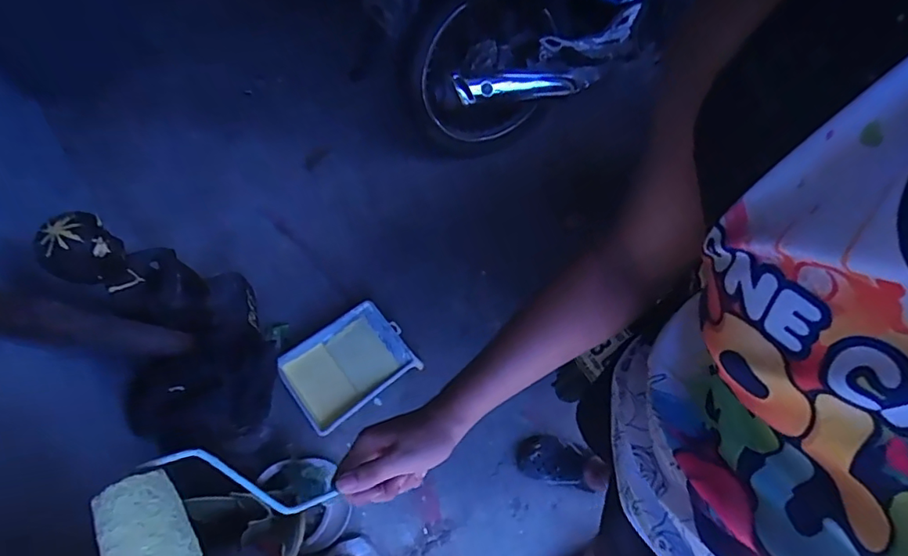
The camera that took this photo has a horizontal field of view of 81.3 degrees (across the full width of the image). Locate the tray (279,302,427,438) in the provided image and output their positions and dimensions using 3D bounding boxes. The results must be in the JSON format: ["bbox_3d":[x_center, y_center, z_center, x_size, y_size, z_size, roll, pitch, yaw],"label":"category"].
[{"bbox_3d":[-0.295,0.237,1.460,0.319,0.088,0.250,-37,65,-15],"label":"tray"}]

